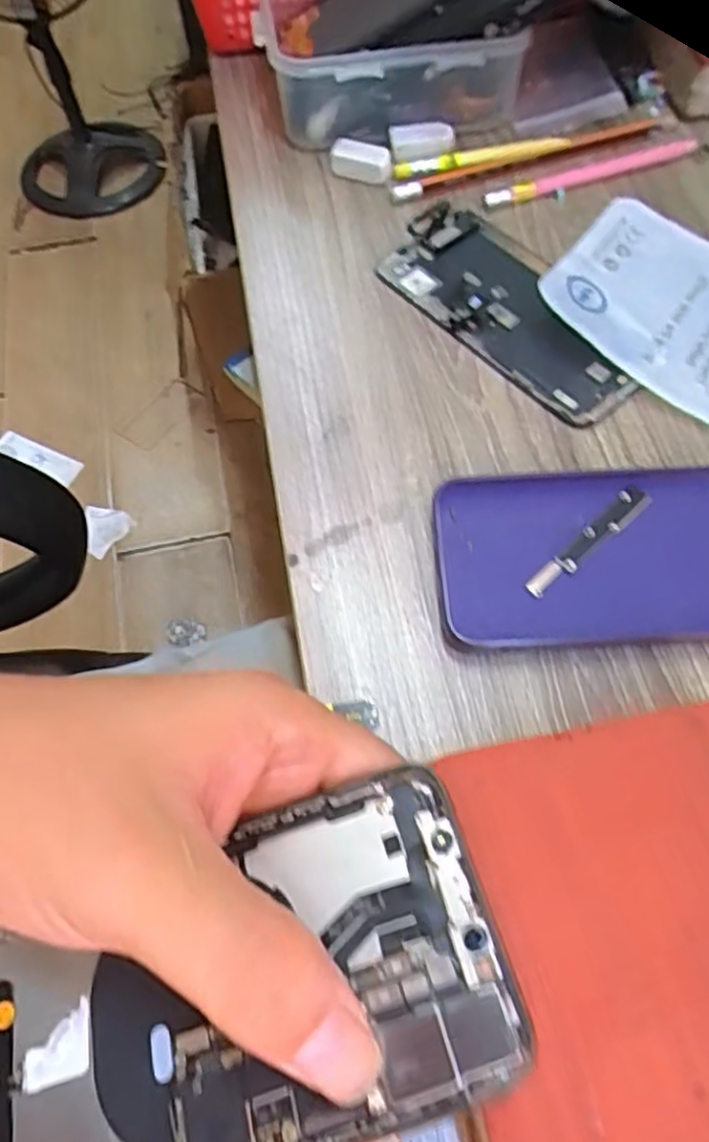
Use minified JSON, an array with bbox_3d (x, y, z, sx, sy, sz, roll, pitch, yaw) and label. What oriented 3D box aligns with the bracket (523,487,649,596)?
[{"bbox_3d":[0.092,-0.012,0.266,0.066,0.004,0.010,-41,69,-16],"label":"bracket"}]

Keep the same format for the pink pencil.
[{"bbox_3d":[0.126,-0.214,0.367,0.125,0.007,0.014,-19,64,-6],"label":"pink pencil"}]

